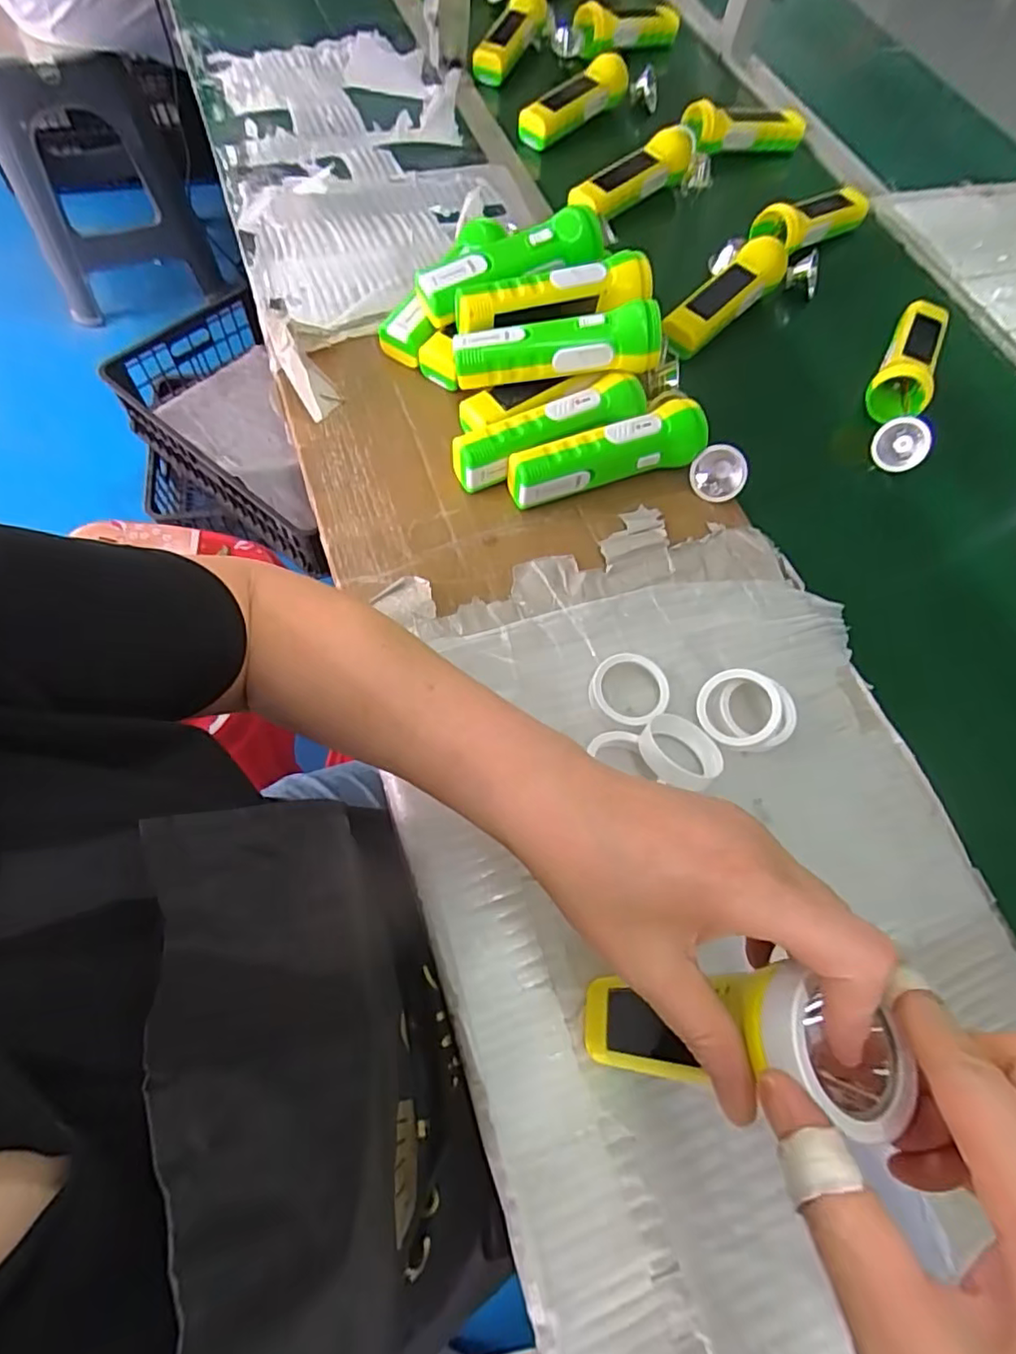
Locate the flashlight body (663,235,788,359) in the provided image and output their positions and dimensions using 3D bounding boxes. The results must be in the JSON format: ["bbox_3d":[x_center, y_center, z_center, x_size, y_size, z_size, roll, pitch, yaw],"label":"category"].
[{"bbox_3d":[0.199,-0.350,0.557,0.044,0.039,0.143,42,73,16],"label":"flashlight body"}]

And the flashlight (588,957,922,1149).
[{"bbox_3d":[0.089,0.152,0.262,0.052,0.176,0.050,-2,66,-18],"label":"flashlight"}]

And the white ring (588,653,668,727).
[{"bbox_3d":[0.084,0.007,0.416,0.053,0.016,0.050,2,65,-5],"label":"white ring"}]

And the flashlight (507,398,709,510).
[{"bbox_3d":[0.075,-0.174,0.476,0.152,0.053,0.035,-14,68,-13],"label":"flashlight"}]

